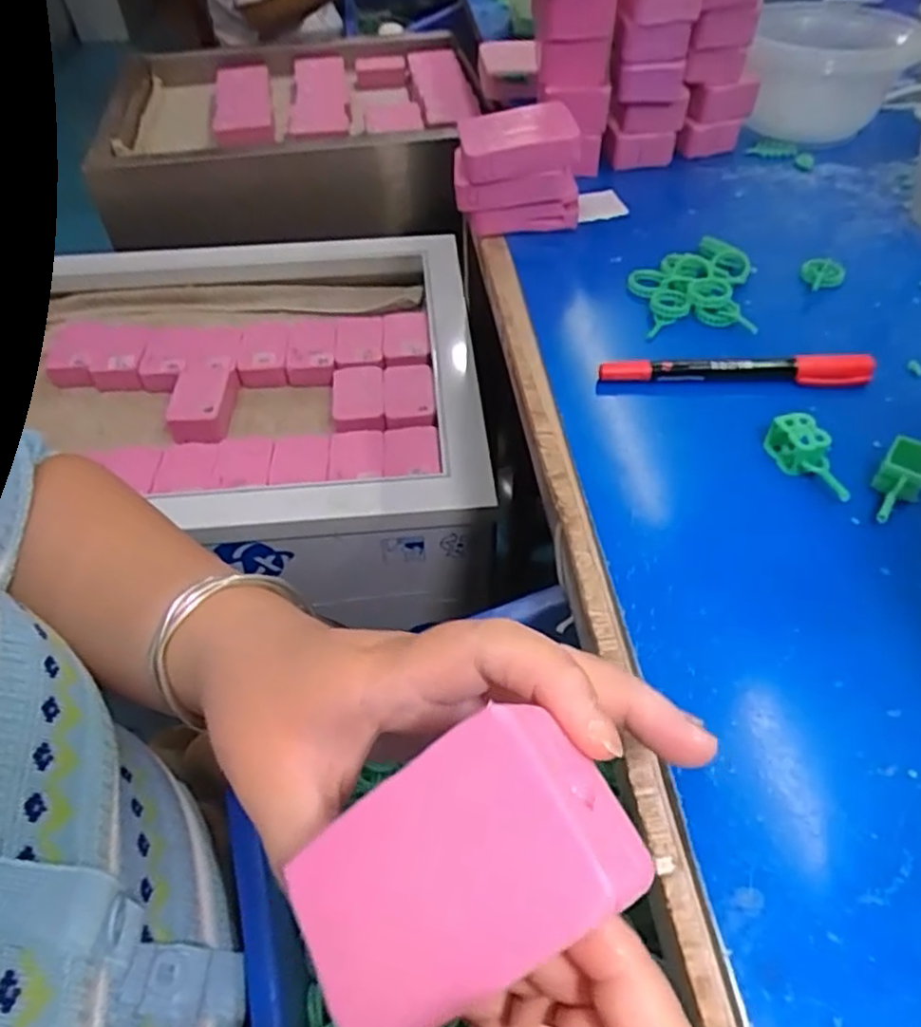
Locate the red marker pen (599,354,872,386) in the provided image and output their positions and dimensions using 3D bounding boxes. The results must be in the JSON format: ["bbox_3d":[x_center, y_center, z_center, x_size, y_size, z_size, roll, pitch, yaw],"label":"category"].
[{"bbox_3d":[0.142,-0.074,0.359,0.138,0.017,0.012,0,49,2],"label":"red marker pen"}]

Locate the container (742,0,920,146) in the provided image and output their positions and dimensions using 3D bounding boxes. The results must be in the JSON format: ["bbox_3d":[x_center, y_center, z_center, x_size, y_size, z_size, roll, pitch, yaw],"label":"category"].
[{"bbox_3d":[0.280,-0.338,0.544,0.113,0.076,0.113,12,51,11],"label":"container"}]

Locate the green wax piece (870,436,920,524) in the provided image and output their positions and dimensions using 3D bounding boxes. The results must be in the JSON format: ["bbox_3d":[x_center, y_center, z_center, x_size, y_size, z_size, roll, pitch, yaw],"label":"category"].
[{"bbox_3d":[0.190,-0.014,0.301,0.018,0.014,0.044,28,69,24],"label":"green wax piece"}]

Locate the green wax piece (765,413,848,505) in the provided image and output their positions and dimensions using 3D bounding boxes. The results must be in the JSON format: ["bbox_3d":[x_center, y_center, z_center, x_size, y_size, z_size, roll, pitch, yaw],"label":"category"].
[{"bbox_3d":[0.158,-0.024,0.312,0.014,0.023,0.045,-20,51,-15],"label":"green wax piece"}]

